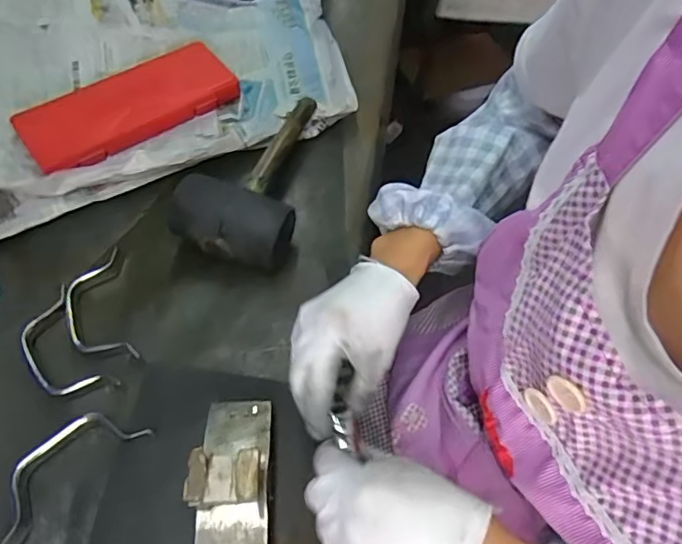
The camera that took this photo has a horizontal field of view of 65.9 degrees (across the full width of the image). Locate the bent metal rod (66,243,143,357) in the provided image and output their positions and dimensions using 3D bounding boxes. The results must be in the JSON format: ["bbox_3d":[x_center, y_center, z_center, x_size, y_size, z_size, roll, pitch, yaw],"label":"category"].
[{"bbox_3d":[-0.235,0.033,0.507,0.055,0.022,0.127,-17,61,-13],"label":"bent metal rod"}]

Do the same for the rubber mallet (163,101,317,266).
[{"bbox_3d":[-0.091,-0.114,0.576,0.121,0.066,0.232,12,59,4],"label":"rubber mallet"}]

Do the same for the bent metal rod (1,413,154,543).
[{"bbox_3d":[-0.224,0.157,0.432,0.128,0.026,0.055,-37,67,-23],"label":"bent metal rod"}]

